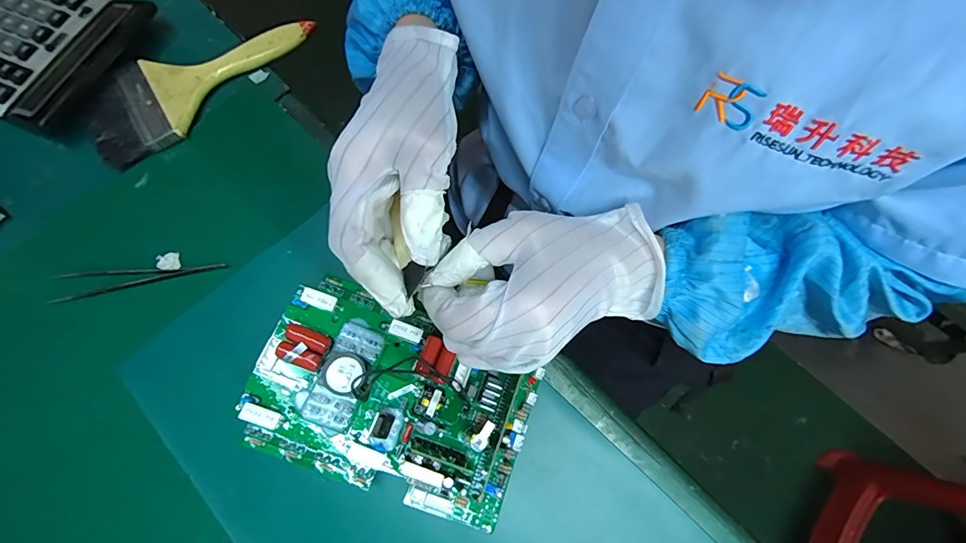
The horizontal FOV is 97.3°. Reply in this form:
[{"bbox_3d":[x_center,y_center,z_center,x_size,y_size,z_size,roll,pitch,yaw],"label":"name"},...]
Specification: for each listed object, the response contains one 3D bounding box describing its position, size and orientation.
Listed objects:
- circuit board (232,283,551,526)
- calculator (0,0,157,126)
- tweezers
[{"bbox_3d":[-0.054,0.082,0.269,0.175,0.031,0.109,23,73,-6],"label":"circuit board"},{"bbox_3d":[-0.399,-0.204,0.376,0.169,0.023,0.141,23,73,6],"label":"calculator"},{"bbox_3d":[-0.267,0.008,0.329,0.129,0.004,0.020,-5,72,-2],"label":"tweezers"}]

